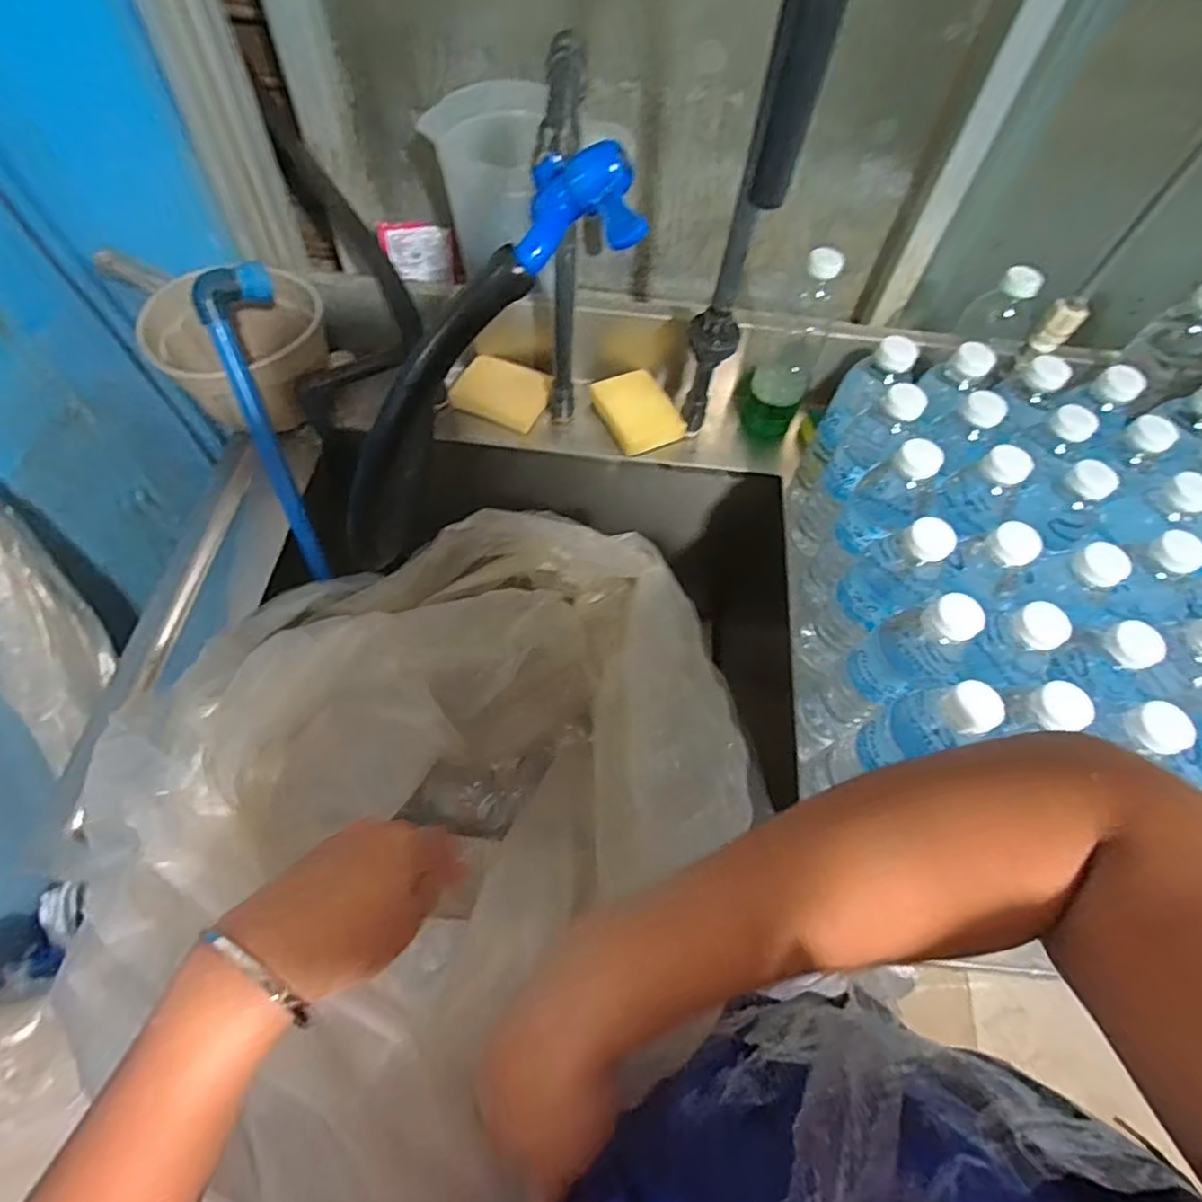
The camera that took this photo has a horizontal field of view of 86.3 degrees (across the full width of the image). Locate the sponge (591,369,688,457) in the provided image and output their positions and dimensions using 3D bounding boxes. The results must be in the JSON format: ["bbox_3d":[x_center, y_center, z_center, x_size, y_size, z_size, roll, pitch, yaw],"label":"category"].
[{"bbox_3d":[0.043,-0.219,0.740,0.078,0.028,0.095,-21,64,-16],"label":"sponge"}]

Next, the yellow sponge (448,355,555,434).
[{"bbox_3d":[-0.113,-0.241,0.741,0.107,0.031,0.068,20,61,7],"label":"yellow sponge"}]

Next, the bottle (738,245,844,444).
[{"bbox_3d":[0.203,-0.281,0.696,0.076,0.216,0.084,18,60,6],"label":"bottle"}]

